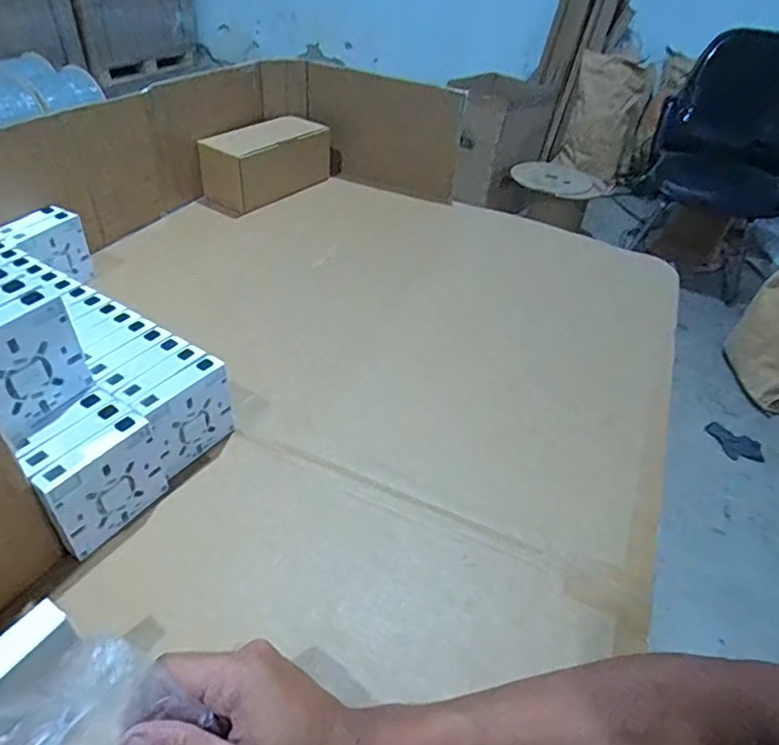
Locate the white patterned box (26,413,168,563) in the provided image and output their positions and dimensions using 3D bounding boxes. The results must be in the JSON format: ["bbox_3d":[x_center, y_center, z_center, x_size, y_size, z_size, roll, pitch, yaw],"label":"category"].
[{"bbox_3d":[-0.221,0.088,0.427,0.024,0.083,0.088,27,45,22],"label":"white patterned box"}]

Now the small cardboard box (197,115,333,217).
[{"bbox_3d":[-0.202,-0.360,0.918,0.121,0.096,0.218,31,46,24],"label":"small cardboard box"}]

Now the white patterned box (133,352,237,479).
[{"bbox_3d":[-0.179,0.040,0.489,0.024,0.083,0.085,27,44,21],"label":"white patterned box"}]

